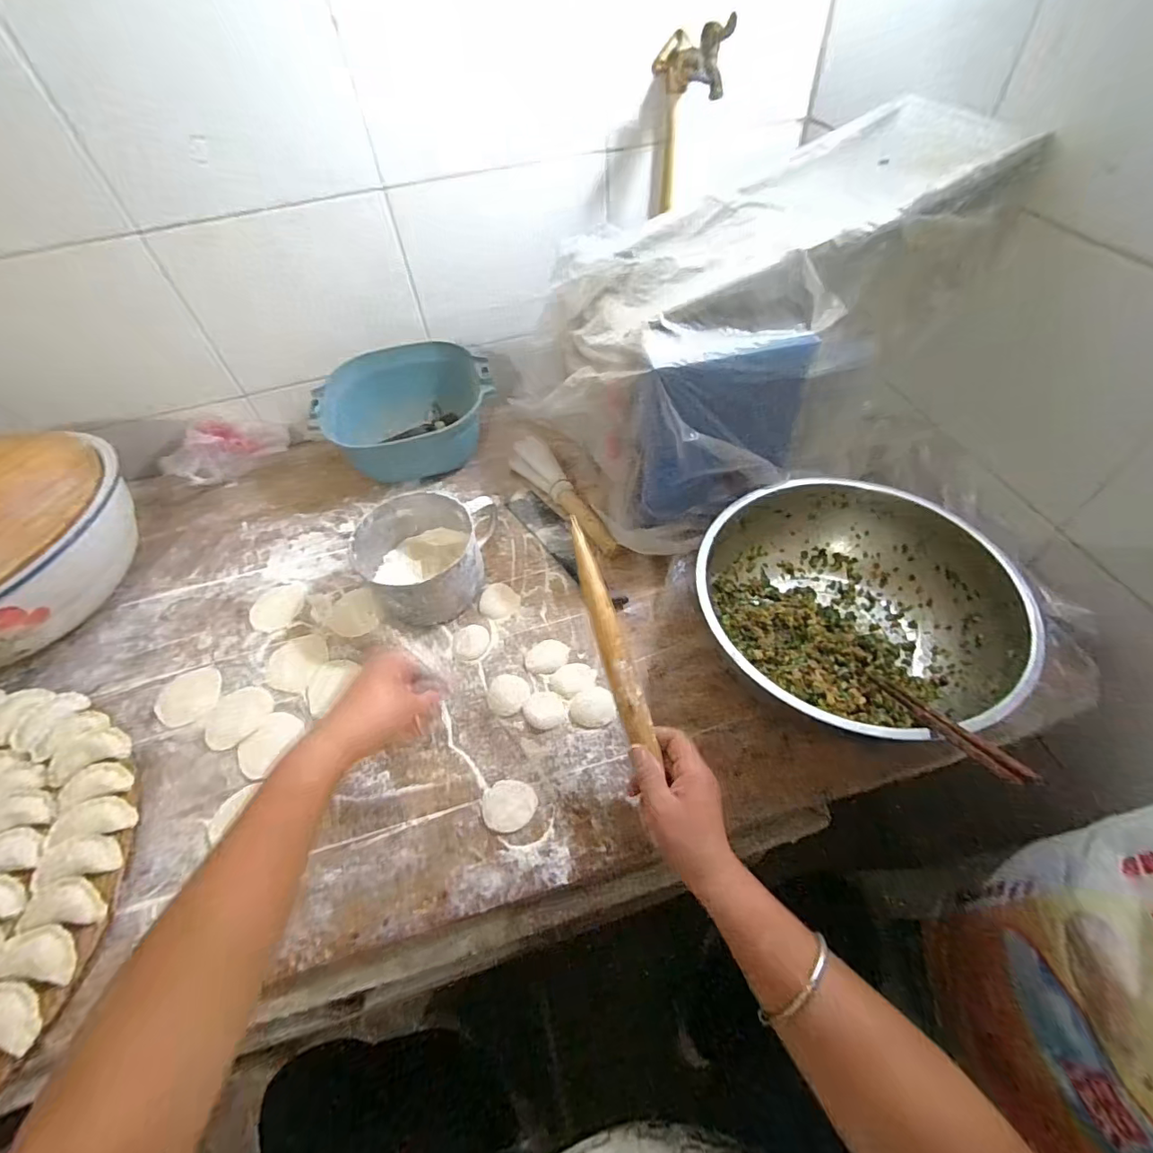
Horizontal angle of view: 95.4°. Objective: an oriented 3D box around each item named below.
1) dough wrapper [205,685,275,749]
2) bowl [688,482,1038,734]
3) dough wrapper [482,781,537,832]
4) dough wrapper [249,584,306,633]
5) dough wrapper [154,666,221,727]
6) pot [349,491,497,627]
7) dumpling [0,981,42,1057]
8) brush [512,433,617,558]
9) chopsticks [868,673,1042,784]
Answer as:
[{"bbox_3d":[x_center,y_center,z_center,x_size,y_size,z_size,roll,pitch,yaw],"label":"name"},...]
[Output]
[{"bbox_3d":[-0.377,0.153,0.580,0.065,0.004,0.071,-3,53,3],"label":"dough wrapper"},{"bbox_3d":[0.276,0.037,0.556,0.287,0.105,0.292,-3,53,3],"label":"bowl"},{"bbox_3d":[-0.064,0.220,0.506,0.052,0.005,0.046,-10,53,-2],"label":"dough wrapper"},{"bbox_3d":[-0.381,0.037,0.669,0.061,0.004,0.070,24,59,21],"label":"dough wrapper"},{"bbox_3d":[-0.442,0.136,0.599,0.068,0.004,0.067,-3,53,3],"label":"dough wrapper"},{"bbox_3d":[-0.187,-0.019,0.647,0.145,0.088,0.153,-3,53,3],"label":"pot"},{"bbox_3d":[-0.445,0.338,0.404,0.068,0.015,0.037,4,54,8],"label":"dumpling"},{"bbox_3d":[-0.018,-0.116,0.741,0.050,0.032,0.252,-29,56,-16],"label":"brush"},{"bbox_3d":[0.294,0.117,0.433,0.015,0.216,0.012,0,97,6],"label":"chopsticks"}]

